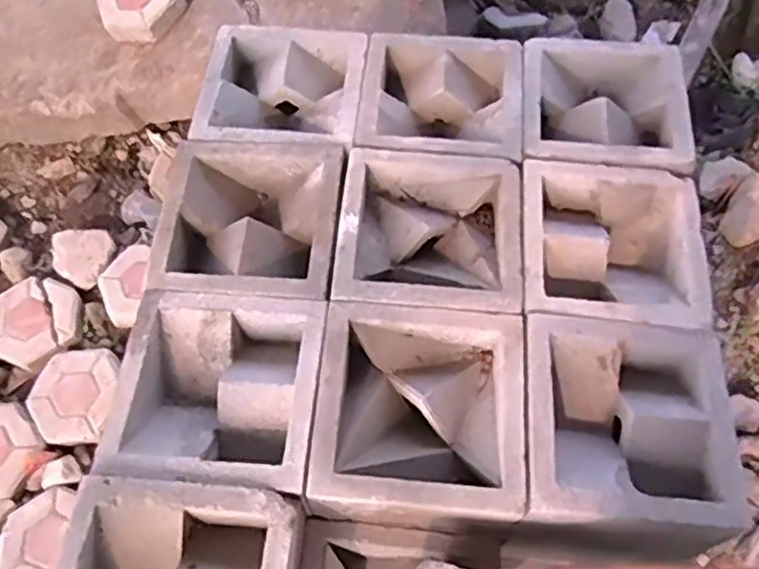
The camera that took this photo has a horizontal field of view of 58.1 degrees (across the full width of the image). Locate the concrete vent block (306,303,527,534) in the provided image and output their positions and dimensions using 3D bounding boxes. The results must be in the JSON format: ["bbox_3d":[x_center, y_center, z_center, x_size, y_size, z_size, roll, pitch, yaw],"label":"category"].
[{"bbox_3d":[0.040,0.138,0.700,0.200,0.098,0.206,4,60,3],"label":"concrete vent block"}]

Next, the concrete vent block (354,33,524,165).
[{"bbox_3d":[0.079,-0.224,0.875,0.196,0.073,0.187,4,60,4],"label":"concrete vent block"}]

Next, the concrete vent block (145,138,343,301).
[{"bbox_3d":[-0.146,-0.066,0.790,0.196,0.074,0.196,3,60,3],"label":"concrete vent block"}]

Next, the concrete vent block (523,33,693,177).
[{"bbox_3d":[0.278,-0.222,0.855,0.196,0.073,0.198,5,60,2],"label":"concrete vent block"}]

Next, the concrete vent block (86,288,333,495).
[{"bbox_3d":[-0.157,0.109,0.689,0.189,0.066,0.193,3,60,3],"label":"concrete vent block"}]

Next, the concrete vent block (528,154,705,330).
[{"bbox_3d":[0.259,-0.037,0.781,0.198,0.077,0.196,4,60,3],"label":"concrete vent block"}]

